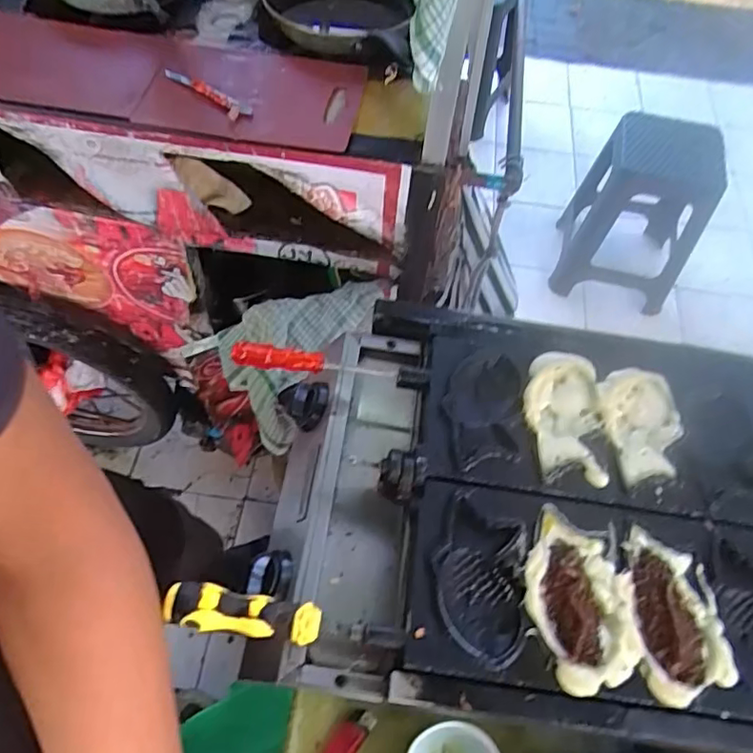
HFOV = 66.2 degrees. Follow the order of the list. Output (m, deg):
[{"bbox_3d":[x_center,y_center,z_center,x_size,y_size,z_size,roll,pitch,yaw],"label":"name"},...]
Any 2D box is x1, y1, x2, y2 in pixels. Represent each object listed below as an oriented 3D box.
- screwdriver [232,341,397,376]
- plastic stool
[{"bbox_3d":[-0.065,-0.014,0.582,0.162,0.024,0.018,8,59,3],"label":"screwdriver"},{"bbox_3d":[0.734,-0.464,1.640,0.348,0.423,0.354,22,61,11],"label":"plastic stool"}]

